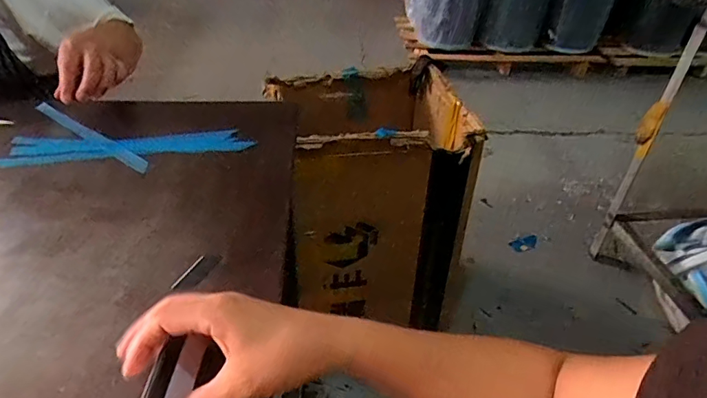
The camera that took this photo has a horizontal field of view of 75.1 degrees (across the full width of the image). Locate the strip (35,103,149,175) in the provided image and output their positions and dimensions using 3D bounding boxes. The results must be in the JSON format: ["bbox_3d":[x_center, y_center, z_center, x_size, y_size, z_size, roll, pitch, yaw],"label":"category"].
[{"bbox_3d":[-0.352,-0.087,0.613,0.261,0.011,0.021,27,44,27],"label":"strip"}]

